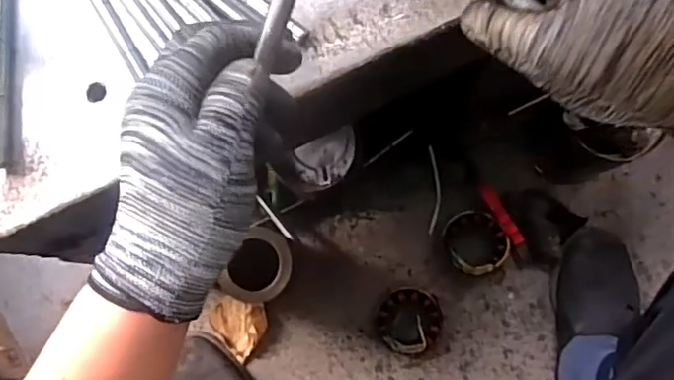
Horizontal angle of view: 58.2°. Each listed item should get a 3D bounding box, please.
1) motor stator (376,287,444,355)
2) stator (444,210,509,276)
[{"bbox_3d":[0.094,0.172,0.800,0.087,0.040,0.084,-5,81,1],"label":"motor stator"},{"bbox_3d":[0.182,0.070,0.805,0.077,0.038,0.085,-20,81,-2],"label":"stator"}]

